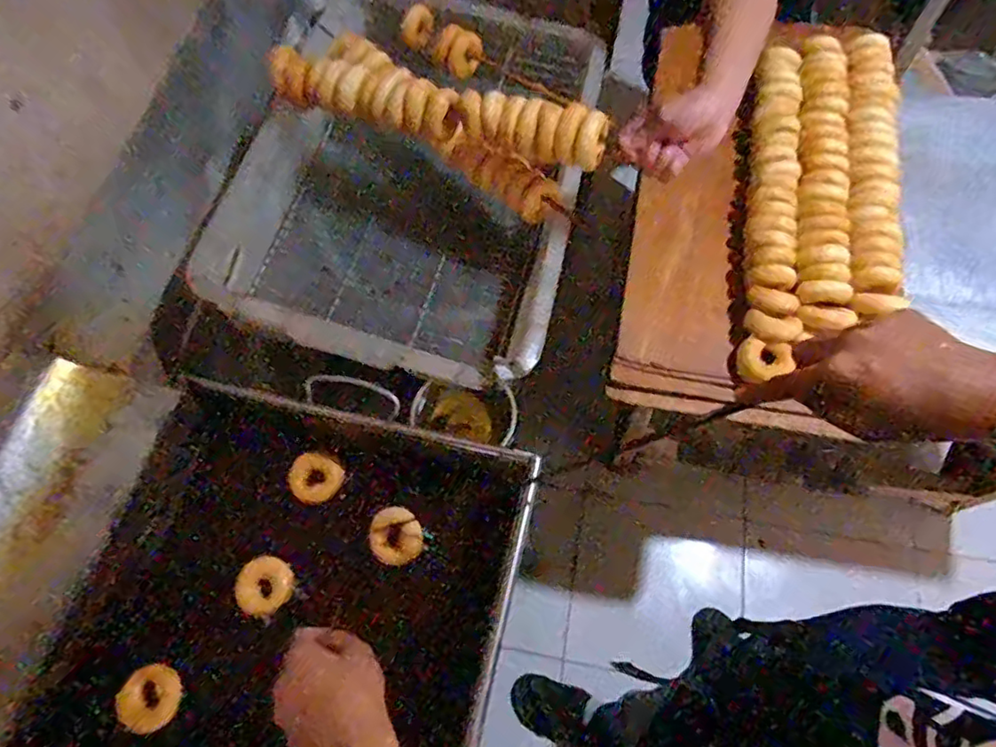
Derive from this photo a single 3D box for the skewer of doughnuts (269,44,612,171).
[{"bbox_3d":[-0.076,-0.351,0.799,0.449,0.094,0.075,16,67,9],"label":"skewer of doughnuts"}]

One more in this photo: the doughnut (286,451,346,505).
[{"bbox_3d":[-0.241,0.136,0.787,0.061,0.026,0.063,-1,66,1],"label":"doughnut"}]

